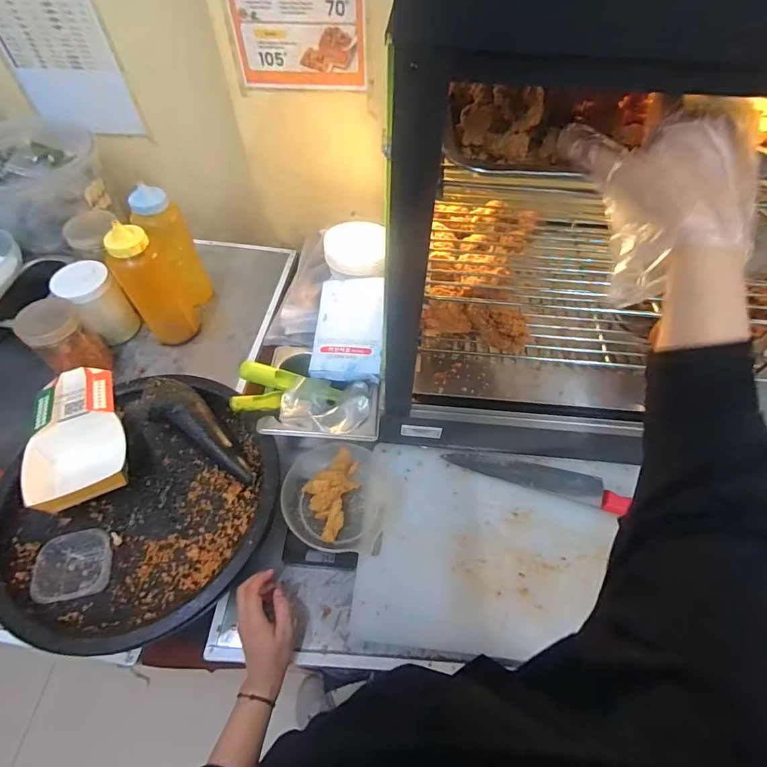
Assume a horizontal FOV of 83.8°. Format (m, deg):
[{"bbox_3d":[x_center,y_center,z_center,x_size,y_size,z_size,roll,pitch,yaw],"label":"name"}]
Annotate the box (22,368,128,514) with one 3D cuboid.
[{"bbox_3d":[-0.435,0.062,0.604,0.111,0.049,0.230,-25,59,-16],"label":"box"}]

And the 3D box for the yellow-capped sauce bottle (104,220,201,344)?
[{"bbox_3d":[-0.396,-0.172,0.730,0.087,0.219,0.075,-34,62,-21],"label":"yellow-capped sauce bottle"}]

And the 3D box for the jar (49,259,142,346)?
[{"bbox_3d":[-0.503,-0.140,0.756,0.082,0.124,0.084,0,55,0],"label":"jar"}]

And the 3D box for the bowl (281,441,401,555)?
[{"bbox_3d":[-0.059,0.152,0.616,0.156,0.066,0.165,0,55,0],"label":"bowl"}]

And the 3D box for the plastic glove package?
[{"bbox_3d":[-0.054,-0.106,0.714,0.105,0.023,0.229,2,56,1],"label":"plastic glove package"}]

